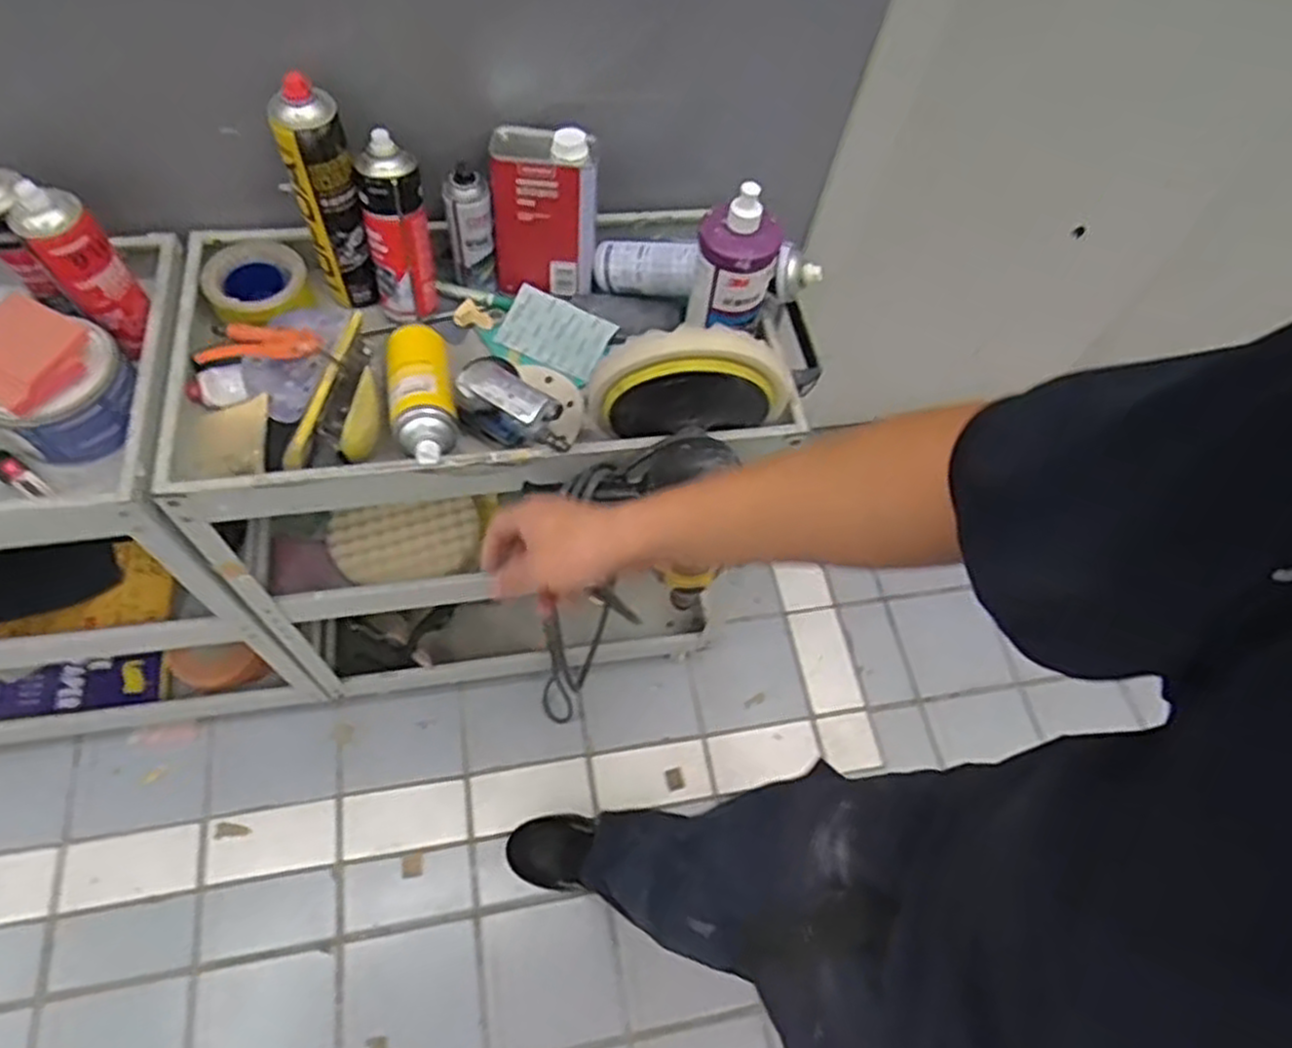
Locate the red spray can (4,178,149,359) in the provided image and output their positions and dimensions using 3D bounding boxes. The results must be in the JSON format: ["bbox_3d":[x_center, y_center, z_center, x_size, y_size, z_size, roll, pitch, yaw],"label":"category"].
[{"bbox_3d":[-0.558,-0.260,0.772,0.067,0.147,0.072,-36,72,-22],"label":"red spray can"}]

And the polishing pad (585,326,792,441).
[{"bbox_3d":[0.041,-0.126,0.787,0.198,0.178,0.052,3,62,-6],"label":"polishing pad"}]

